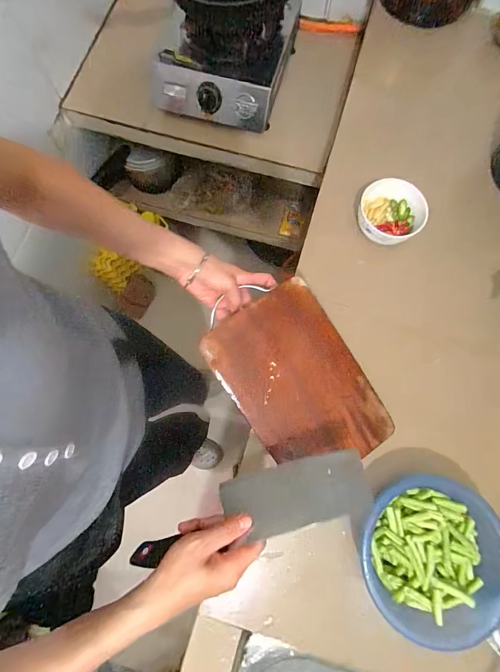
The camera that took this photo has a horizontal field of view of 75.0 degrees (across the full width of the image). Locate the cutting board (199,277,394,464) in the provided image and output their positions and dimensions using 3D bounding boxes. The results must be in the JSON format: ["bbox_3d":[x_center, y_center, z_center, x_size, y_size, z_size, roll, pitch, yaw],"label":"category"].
[{"bbox_3d":[0.071,0.070,0.463,0.175,0.010,0.264,-33,94,-6],"label":"cutting board"}]

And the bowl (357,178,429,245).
[{"bbox_3d":[0.246,-0.217,0.564,0.109,0.049,0.119,0,76,0],"label":"bowl"}]

